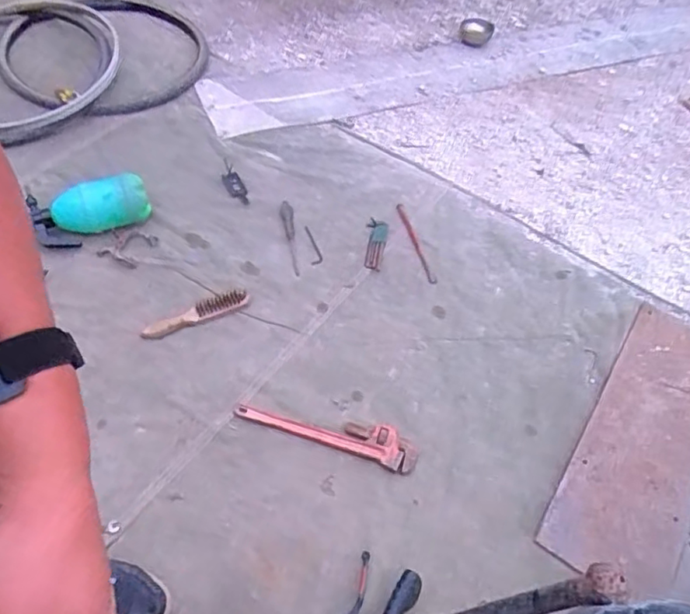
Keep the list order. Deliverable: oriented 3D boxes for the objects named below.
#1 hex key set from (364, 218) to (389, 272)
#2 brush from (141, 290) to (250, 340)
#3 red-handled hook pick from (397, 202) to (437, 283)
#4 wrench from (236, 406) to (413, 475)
[{"bbox_3d":[0.082,-0.164,1.545,0.053,0.014,0.176,8,56,3],"label":"hex key set"},{"bbox_3d":[-0.351,0.014,1.371,0.257,0.035,0.063,-21,60,-15],"label":"brush"},{"bbox_3d":[0.191,-0.173,1.556,0.025,0.022,0.287,-12,57,-11],"label":"red-handled hook pick"},{"bbox_3d":[-0.037,0.255,1.245,0.397,0.034,0.083,17,58,9],"label":"wrench"}]

